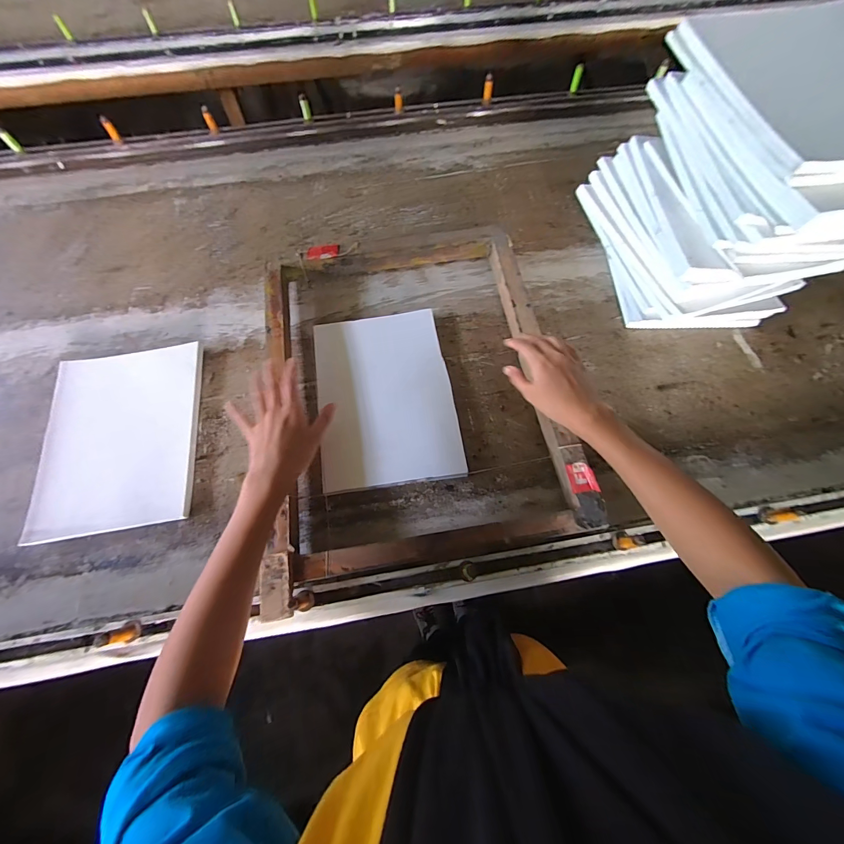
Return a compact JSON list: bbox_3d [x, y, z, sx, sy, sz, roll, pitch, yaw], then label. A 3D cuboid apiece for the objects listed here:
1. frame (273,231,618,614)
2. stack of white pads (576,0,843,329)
[{"bbox_3d":[-0.011,-0.051,0.523,0.395,0.064,0.511,-9,69,-3],"label":"frame"},{"bbox_3d":[0.428,-0.305,0.510,0.285,0.272,0.311,-10,69,-4],"label":"stack of white pads"}]

